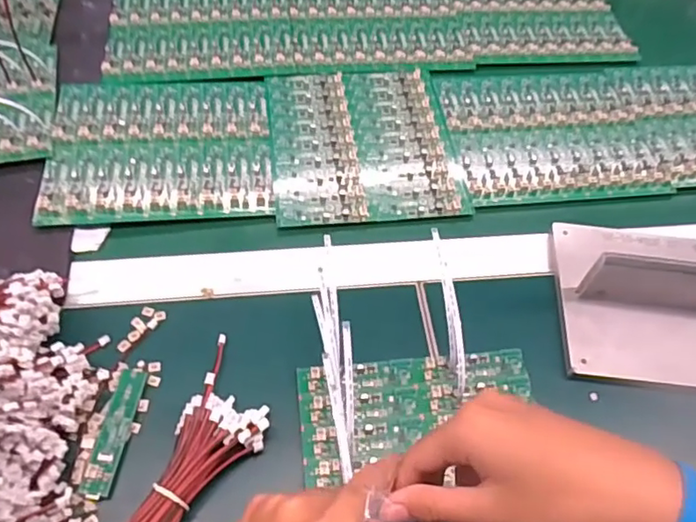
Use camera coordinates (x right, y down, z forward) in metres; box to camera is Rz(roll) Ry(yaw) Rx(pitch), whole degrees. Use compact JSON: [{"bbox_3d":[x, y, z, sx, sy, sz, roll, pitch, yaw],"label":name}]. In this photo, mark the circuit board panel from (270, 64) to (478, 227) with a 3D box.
[{"bbox_3d":[0.013,-0.116,0.550,0.168,0.004,0.190,-4,58,-7],"label":"circuit board panel"}]

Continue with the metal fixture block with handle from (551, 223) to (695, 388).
[{"bbox_3d":[0.269,0.025,0.449,0.197,0.060,0.138,8,57,1],"label":"metal fixture block with handle"}]

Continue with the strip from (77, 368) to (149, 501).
[{"bbox_3d":[-0.158,0.115,0.393,0.019,0.006,0.086,14,55,-7],"label":"strip"}]

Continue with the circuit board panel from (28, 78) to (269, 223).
[{"bbox_3d":[-0.171,-0.108,0.535,0.196,0.010,0.170,-5,58,-7],"label":"circuit board panel"}]

